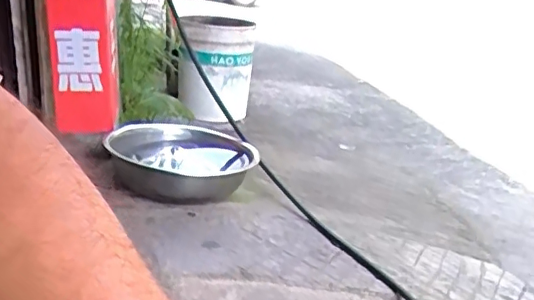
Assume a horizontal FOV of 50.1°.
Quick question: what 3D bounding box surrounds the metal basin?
[{"bbox_3d":[-0.205,0.044,1.335,0.332,0.124,0.332,0,19,-7],"label":"metal basin"}]

